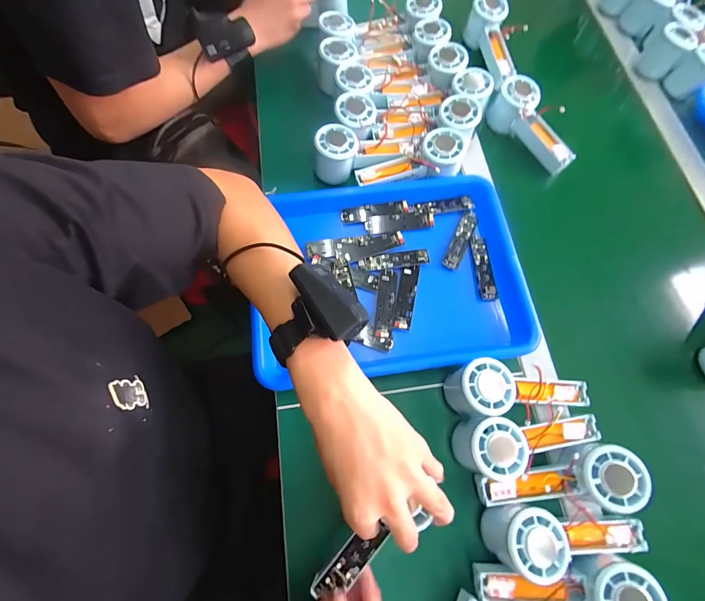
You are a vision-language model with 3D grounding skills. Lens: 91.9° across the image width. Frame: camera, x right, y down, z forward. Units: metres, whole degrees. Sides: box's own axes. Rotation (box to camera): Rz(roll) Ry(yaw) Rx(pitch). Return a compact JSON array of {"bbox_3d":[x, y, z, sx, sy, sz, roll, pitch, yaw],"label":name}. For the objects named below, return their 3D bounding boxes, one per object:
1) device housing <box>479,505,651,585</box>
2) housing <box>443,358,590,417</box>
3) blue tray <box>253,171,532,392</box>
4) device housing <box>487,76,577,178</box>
[{"bbox_3d":[0.212,0.234,0.332,0.154,0.057,0.054,6,71,0],"label":"device housing"},{"bbox_3d":[0.186,0.098,0.381,0.150,0.057,0.054,0,71,-3],"label":"housing"},{"bbox_3d":[0.045,-0.032,0.446,0.329,0.052,0.253,-5,71,-5],"label":"blue tray"},{"bbox_3d":[0.271,-0.260,0.512,0.045,0.061,0.148,-27,74,-11],"label":"device housing"}]

